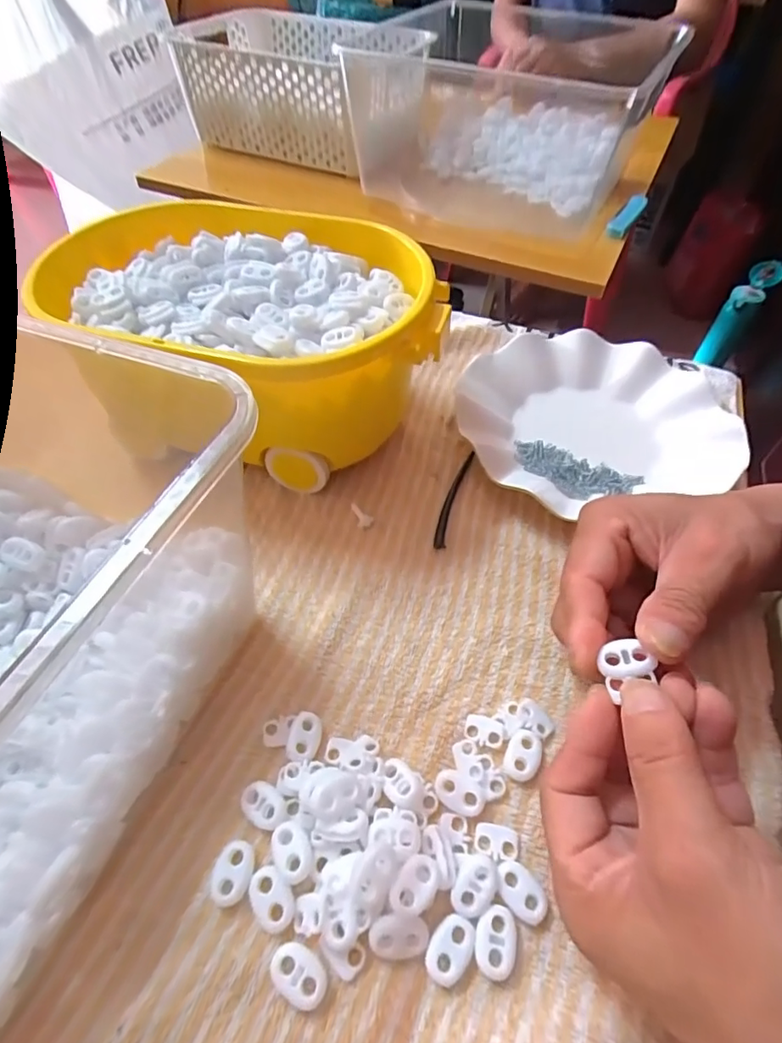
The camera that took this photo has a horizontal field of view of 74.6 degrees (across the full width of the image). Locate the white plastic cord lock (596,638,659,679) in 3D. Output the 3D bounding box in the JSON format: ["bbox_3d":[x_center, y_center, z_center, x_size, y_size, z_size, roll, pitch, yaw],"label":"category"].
[{"bbox_3d":[0.095,0.056,0.207,0.018,0.008,0.014,-19,56,13],"label":"white plastic cord lock"}]

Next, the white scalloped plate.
[{"bbox_3d":[0.141,-0.078,0.367,0.180,0.020,0.180,0,53,0],"label":"white scalloped plate"}]

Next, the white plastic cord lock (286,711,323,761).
[{"bbox_3d":[-0.040,0.101,0.240,0.014,0.004,0.022,17,49,-5],"label":"white plastic cord lock"}]

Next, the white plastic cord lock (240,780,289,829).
[{"bbox_3d":[-0.055,0.124,0.224,0.023,0.007,0.015,33,59,22],"label":"white plastic cord lock"}]

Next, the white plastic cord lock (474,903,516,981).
[{"bbox_3d":[0.040,0.159,0.195,0.015,0.004,0.022,12,54,9],"label":"white plastic cord lock"}]

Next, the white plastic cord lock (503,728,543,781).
[{"bbox_3d":[0.061,0.107,0.237,0.014,0.004,0.023,22,56,15],"label":"white plastic cord lock"}]

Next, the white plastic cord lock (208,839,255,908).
[{"bbox_3d":[-0.065,0.144,0.210,0.016,0.006,0.022,11,53,8],"label":"white plastic cord lock"}]

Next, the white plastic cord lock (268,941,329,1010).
[{"bbox_3d":[-0.034,0.168,0.190,0.022,0.007,0.015,23,56,16],"label":"white plastic cord lock"}]

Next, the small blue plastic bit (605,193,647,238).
[{"bbox_3d":[0.270,-0.350,0.585,0.025,0.011,0.089,27,57,19],"label":"small blue plastic bit"}]

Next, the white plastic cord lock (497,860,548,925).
[{"bbox_3d":[0.052,0.148,0.206,0.015,0.005,0.022,-34,60,-23],"label":"white plastic cord lock"}]

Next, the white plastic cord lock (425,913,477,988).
[{"bbox_3d":[0.023,0.162,0.194,0.015,0.004,0.021,31,59,21],"label":"white plastic cord lock"}]

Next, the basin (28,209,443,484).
[{"bbox_3d":[-0.089,-0.115,0.343,0.235,0.108,0.164,10,53,7],"label":"basin"}]

